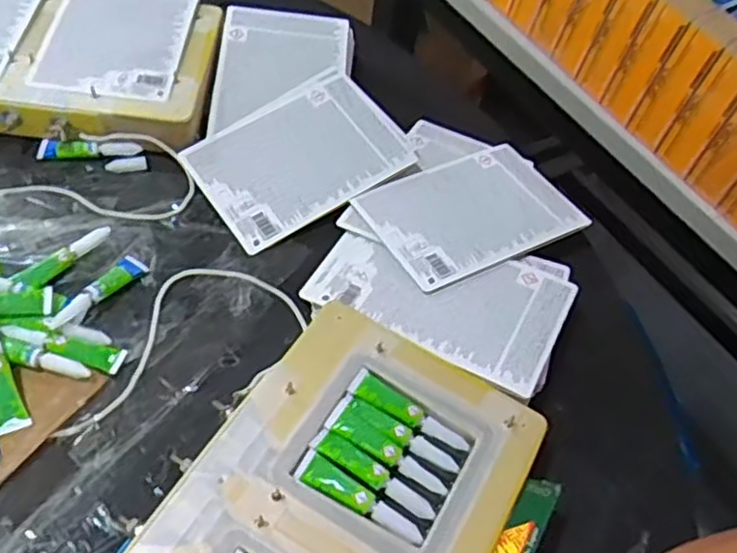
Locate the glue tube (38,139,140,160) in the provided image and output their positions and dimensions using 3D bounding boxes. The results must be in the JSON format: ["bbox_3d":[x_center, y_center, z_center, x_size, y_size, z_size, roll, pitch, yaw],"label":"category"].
[{"bbox_3d":[-0.231,-0.104,0.578,0.082,0.014,0.010,3,53,-6],"label":"glue tube"}]

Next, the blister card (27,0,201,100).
[{"bbox_3d":[-0.220,-0.220,0.626,0.115,0.005,0.166,6,56,-5],"label":"blister card"}]

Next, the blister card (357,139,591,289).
[{"bbox_3d":[0.084,-0.058,0.575,0.166,0.006,0.115,-23,60,-23],"label":"blister card"}]

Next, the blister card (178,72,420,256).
[{"bbox_3d":[-0.057,-0.103,0.592,0.170,0.008,0.116,-32,71,-18],"label":"blister card"}]

